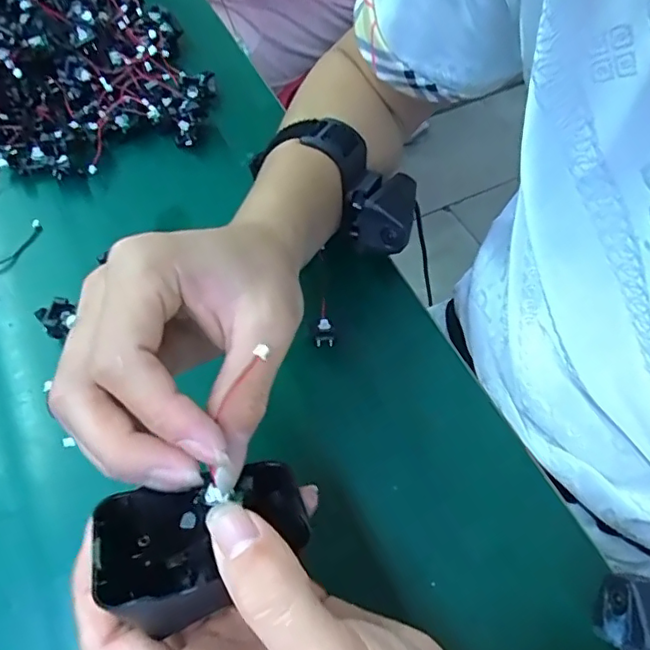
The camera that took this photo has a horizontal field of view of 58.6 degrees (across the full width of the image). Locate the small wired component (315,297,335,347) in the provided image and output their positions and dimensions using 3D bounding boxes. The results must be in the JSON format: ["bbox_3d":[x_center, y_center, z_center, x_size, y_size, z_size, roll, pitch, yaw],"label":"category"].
[{"bbox_3d":[0.000,-0.001,0.339,0.011,0.006,0.029,-3,70,-1],"label":"small wired component"}]

